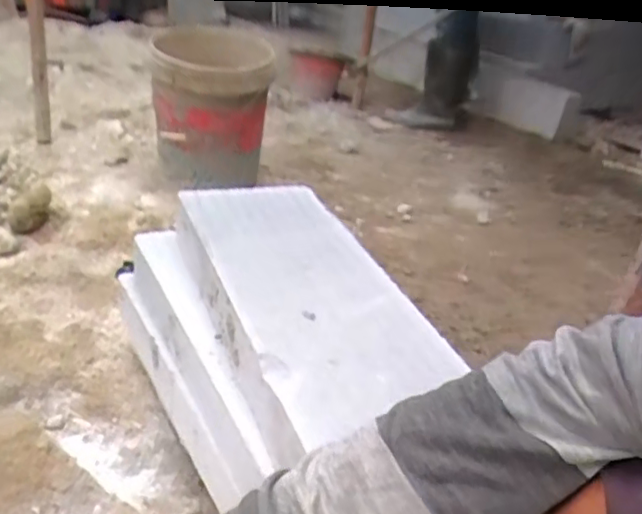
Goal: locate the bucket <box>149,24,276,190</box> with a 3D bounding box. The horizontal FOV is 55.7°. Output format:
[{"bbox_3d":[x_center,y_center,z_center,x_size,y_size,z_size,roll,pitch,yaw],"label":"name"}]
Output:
[{"bbox_3d":[-0.286,-0.352,1.570,0.279,0.365,0.316,4,28,-13],"label":"bucket"}]

